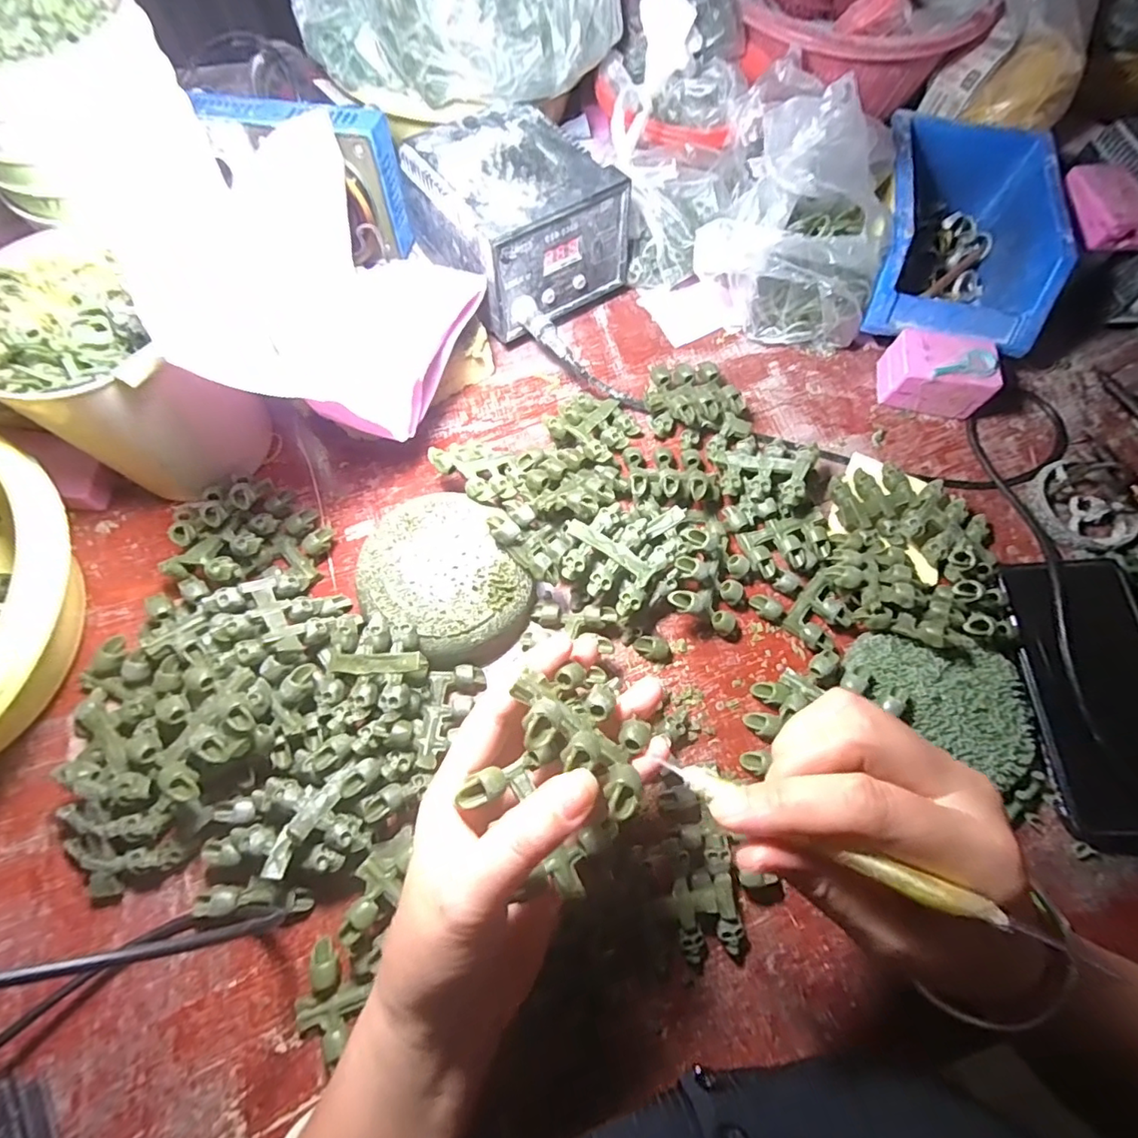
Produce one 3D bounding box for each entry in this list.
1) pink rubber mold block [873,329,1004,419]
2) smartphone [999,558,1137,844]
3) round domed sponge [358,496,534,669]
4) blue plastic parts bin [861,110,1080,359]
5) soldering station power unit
[{"bbox_3d":[0.274,-0.145,0.409,0.067,0.041,0.049,6,69,1],"label":"pink rubber mold block"},{"bbox_3d":[0.324,0.071,0.325,0.086,0.008,0.161,-2,70,-2],"label":"smartphone"},{"bbox_3d":[-0.076,0.009,0.340,0.092,0.037,0.103,-20,71,-9],"label":"round domed sponge"},{"bbox_3d":[0.305,-0.267,0.436,0.135,0.077,0.206,10,70,2],"label":"blue plastic parts bin"},{"bbox_3d":[-0.040,-0.265,0.417,0.116,0.092,0.134,-31,73,-12],"label":"soldering station power unit"}]

